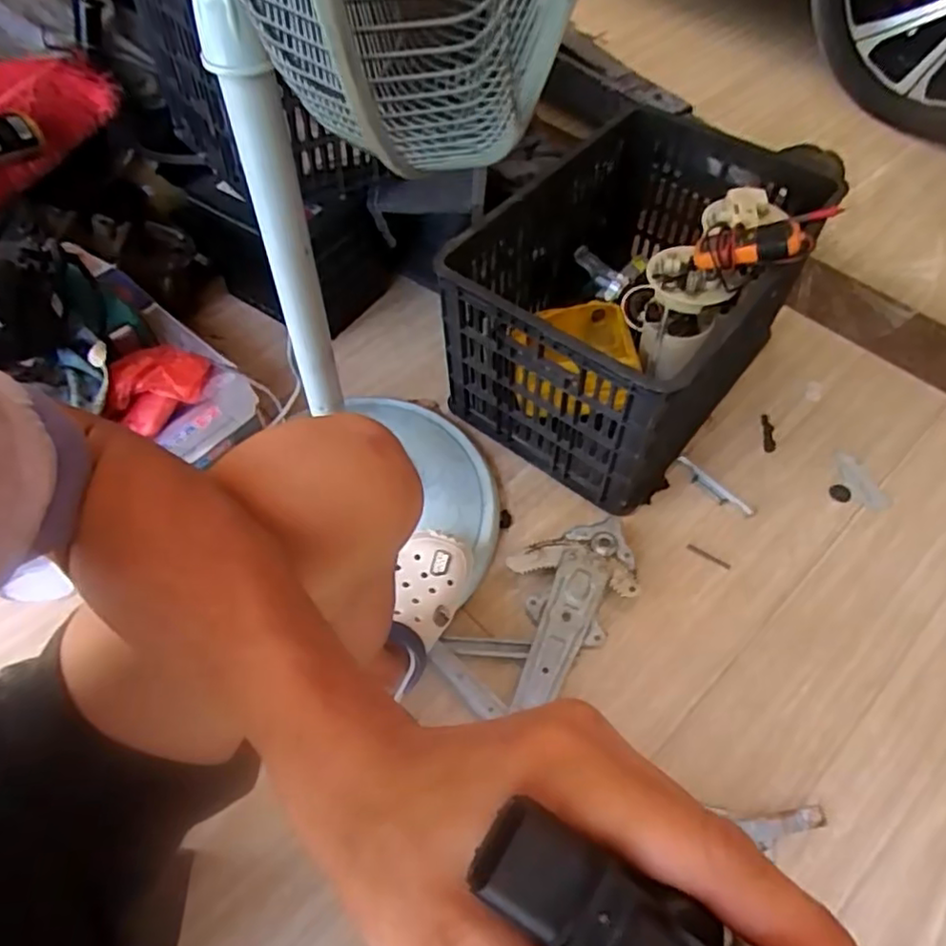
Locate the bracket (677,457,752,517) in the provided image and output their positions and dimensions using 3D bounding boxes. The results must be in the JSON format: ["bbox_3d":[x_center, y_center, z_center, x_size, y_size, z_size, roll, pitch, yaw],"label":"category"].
[{"bbox_3d":[0.338,0.019,0.908,0.023,0.011,0.120,-38,62,-21],"label":"bracket"}]

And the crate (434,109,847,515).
[{"bbox_3d":[0.217,-0.253,0.914,0.356,0.280,0.480,32,63,22],"label":"crate"}]

